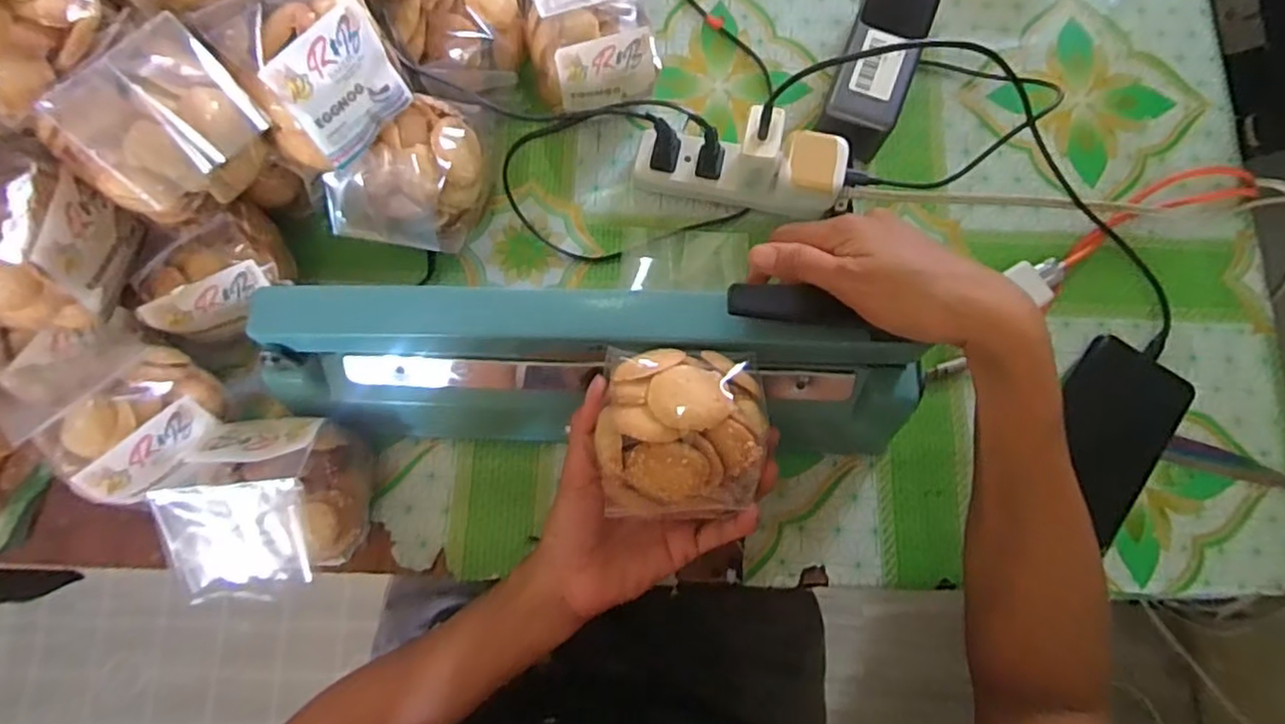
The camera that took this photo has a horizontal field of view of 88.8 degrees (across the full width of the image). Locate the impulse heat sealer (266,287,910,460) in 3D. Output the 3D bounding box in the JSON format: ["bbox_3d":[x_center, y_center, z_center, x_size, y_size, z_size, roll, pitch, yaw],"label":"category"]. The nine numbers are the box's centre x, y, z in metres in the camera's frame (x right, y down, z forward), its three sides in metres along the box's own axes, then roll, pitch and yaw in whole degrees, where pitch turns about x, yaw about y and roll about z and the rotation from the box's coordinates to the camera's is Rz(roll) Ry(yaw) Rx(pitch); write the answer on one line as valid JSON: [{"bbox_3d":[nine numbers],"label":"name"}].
[{"bbox_3d":[-0.024,0.003,0.404,0.375,0.114,0.088,1,78,3],"label":"impulse heat sealer"}]

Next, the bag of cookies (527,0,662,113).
[{"bbox_3d":[-0.038,-0.232,0.485,0.086,0.084,0.095,-11,79,-4],"label":"bag of cookies"}]

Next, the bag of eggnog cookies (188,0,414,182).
[{"bbox_3d":[-0.193,-0.170,0.390,0.052,0.094,0.085,27,59,30],"label":"bag of eggnog cookies"}]

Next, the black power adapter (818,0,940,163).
[{"bbox_3d":[0.177,-0.226,0.503,0.056,0.057,0.137,22,79,3],"label":"black power adapter"}]

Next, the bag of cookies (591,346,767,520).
[{"bbox_3d":[0.020,0.032,0.334,0.080,0.042,0.077,2,79,-1],"label":"bag of cookies"}]

